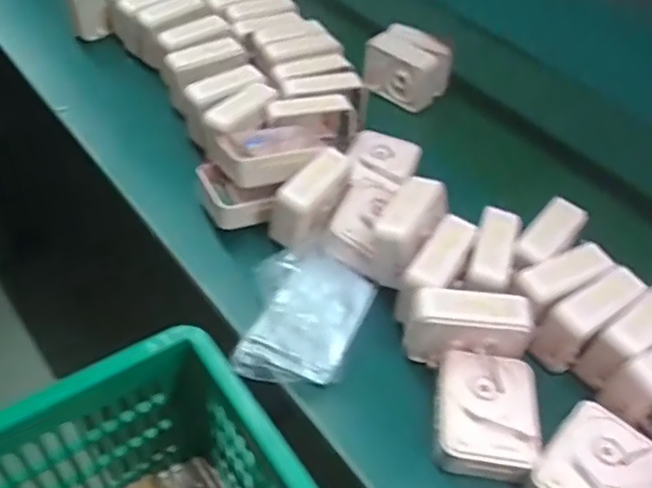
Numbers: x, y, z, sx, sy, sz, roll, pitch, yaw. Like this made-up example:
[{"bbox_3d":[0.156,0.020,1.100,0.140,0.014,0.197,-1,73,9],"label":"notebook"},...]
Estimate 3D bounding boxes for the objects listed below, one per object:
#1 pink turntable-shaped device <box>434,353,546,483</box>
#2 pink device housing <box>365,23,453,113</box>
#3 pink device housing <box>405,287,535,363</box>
[{"bbox_3d":[0.172,0.180,0.649,0.102,0.034,0.129,9,47,2],"label":"pink turntable-shaped device"},{"bbox_3d":[0.143,-0.318,1.082,0.138,0.099,0.085,34,52,23],"label":"pink device housing"},{"bbox_3d":[0.161,0.097,0.693,0.128,0.086,0.051,4,47,-3],"label":"pink device housing"}]

